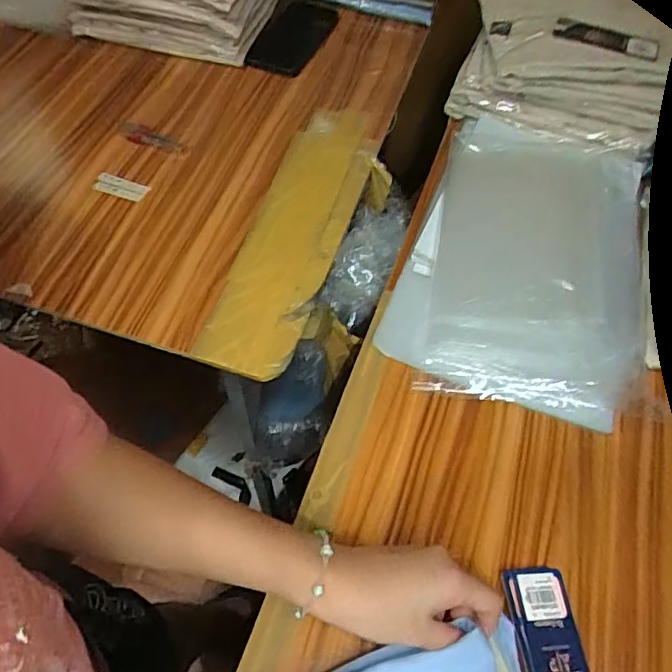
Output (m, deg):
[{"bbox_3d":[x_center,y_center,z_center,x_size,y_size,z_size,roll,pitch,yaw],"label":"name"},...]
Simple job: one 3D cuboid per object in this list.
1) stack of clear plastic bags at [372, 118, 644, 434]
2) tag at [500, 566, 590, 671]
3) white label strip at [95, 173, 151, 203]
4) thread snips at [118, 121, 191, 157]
[{"bbox_3d":[0.203,-0.086,0.592,0.228,0.059,0.355,19,58,9],"label":"stack of clear plastic bags"},{"bbox_3d":[0.160,0.232,0.409,0.049,0.007,0.119,-6,57,-7],"label":"tag"},{"bbox_3d":[-0.247,-0.170,0.649,0.062,0.009,0.025,22,58,11],"label":"white label strip"},{"bbox_3d":[-0.226,-0.241,0.696,0.108,0.012,0.031,30,60,16],"label":"thread snips"}]

